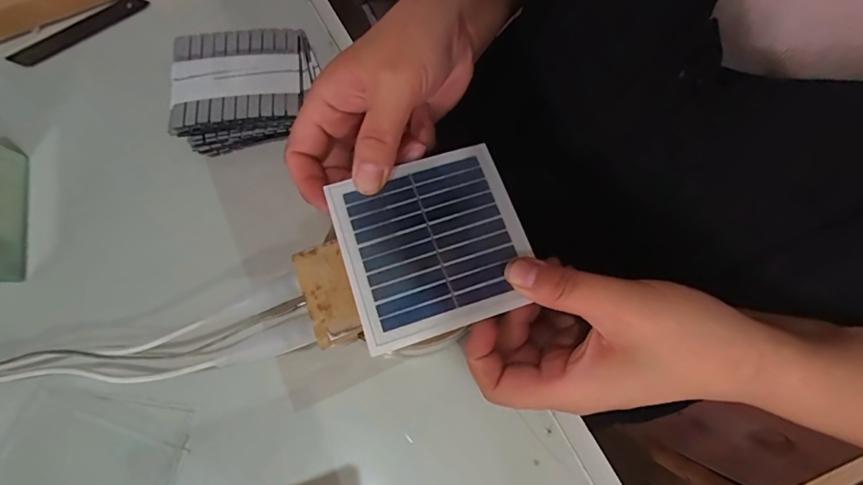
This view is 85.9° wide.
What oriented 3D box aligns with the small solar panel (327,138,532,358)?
[{"bbox_3d":[0.001,-0.002,0.246,0.096,0.004,0.093,-19,70,-8],"label":"small solar panel"}]

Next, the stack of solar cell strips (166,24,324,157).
[{"bbox_3d":[-0.128,-0.106,0.322,0.089,0.033,0.084,-8,69,-4],"label":"stack of solar cell strips"}]

